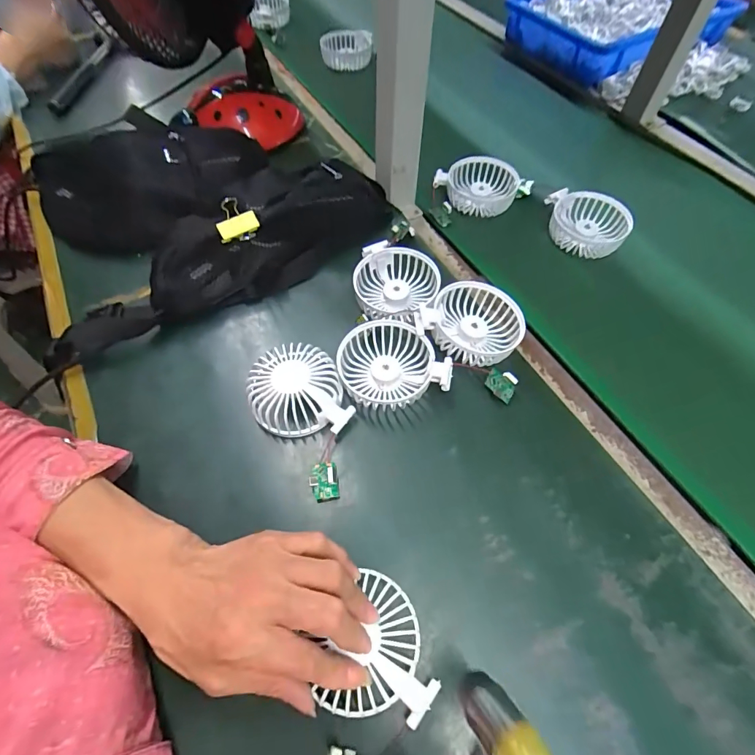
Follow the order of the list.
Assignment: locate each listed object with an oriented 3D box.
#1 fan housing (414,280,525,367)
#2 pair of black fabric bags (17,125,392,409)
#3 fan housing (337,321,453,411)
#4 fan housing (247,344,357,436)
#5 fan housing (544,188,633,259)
[{"bbox_3d":[0.097,-0.054,0.419,0.089,0.040,0.089,0,59,0],"label":"fan housing"},{"bbox_3d":[-0.216,-0.208,0.503,0.400,0.080,0.290,-25,62,-14],"label":"pair of black fabric bags"},{"bbox_3d":[0.014,-0.011,0.405,0.099,0.036,0.088,-14,60,-8],"label":"fan housing"},{"bbox_3d":[-0.070,0.010,0.392,0.092,0.039,0.083,0,59,0],"label":"fan housing"},{"bbox_3d":[0.251,-0.187,0.513,0.092,0.034,0.088,7,59,5],"label":"fan housing"}]

